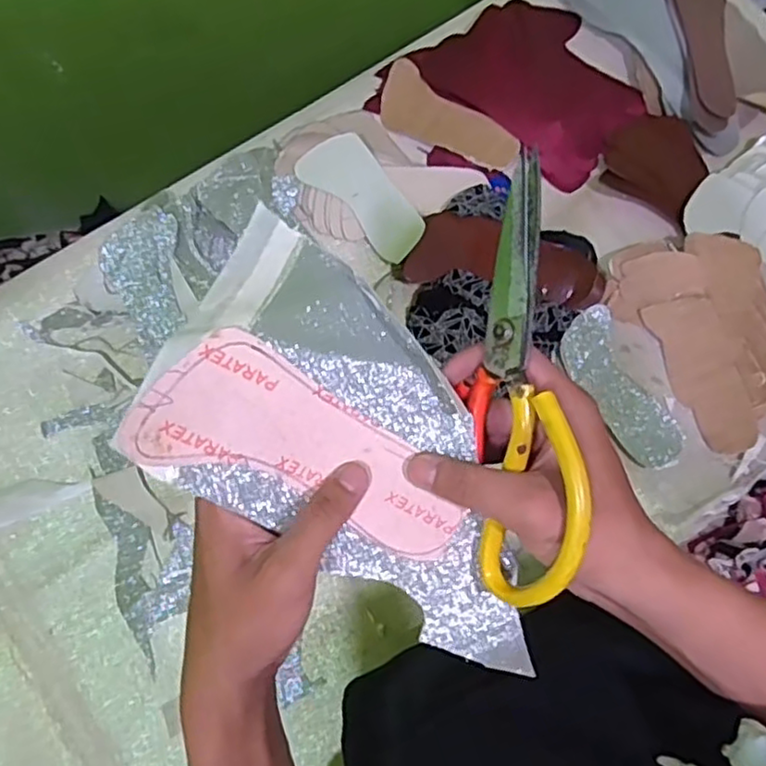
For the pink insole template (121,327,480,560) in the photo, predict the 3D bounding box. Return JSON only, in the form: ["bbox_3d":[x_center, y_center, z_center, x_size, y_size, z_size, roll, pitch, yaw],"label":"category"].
[{"bbox_3d":[-0.032,0.030,0.316,0.161,0.012,0.068,23,84,-18],"label":"pink insole template"}]

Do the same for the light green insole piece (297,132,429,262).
[{"bbox_3d":[-0.020,-0.198,0.694,0.068,0.010,0.155,-43,80,13],"label":"light green insole piece"}]

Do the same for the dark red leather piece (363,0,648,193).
[{"bbox_3d":[0.147,-0.315,0.738,0.251,0.040,0.218,-32,79,-9],"label":"dark red leather piece"}]

